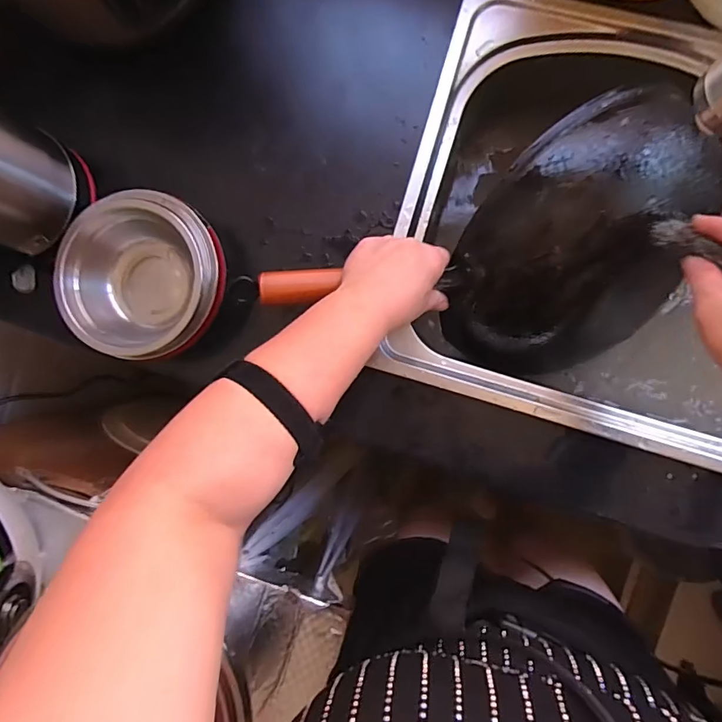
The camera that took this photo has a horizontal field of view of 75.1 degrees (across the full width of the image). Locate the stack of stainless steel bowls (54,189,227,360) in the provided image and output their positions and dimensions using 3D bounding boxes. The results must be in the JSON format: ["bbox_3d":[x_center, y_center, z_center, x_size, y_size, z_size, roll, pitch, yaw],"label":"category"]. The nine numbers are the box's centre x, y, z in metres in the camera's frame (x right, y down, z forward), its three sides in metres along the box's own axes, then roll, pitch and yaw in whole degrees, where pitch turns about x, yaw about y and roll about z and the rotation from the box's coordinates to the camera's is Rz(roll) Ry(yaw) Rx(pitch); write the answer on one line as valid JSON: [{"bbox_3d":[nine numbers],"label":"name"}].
[{"bbox_3d":[-0.221,-0.087,0.495,0.149,0.095,0.161,24,92,5],"label":"stack of stainless steel bowls"}]

